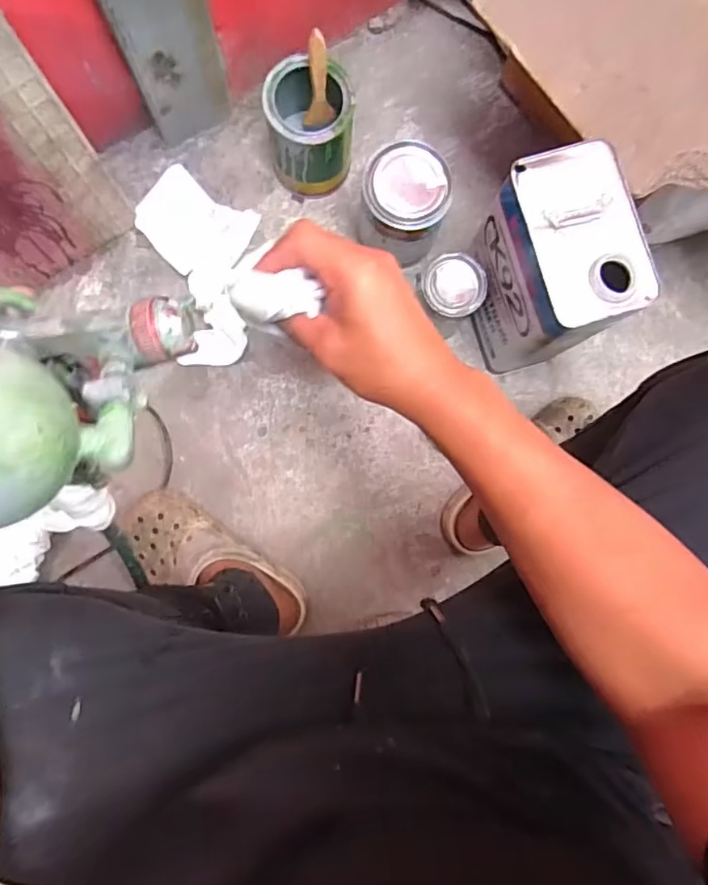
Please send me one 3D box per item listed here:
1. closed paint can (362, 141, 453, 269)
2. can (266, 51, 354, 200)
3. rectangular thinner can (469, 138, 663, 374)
[{"bbox_3d":[0.061,-0.288,0.718,0.097,0.135,0.098,0,86,-3],"label":"closed paint can"},{"bbox_3d":[-0.055,-0.388,0.719,0.102,0.135,0.104,-5,86,-4],"label":"can"},{"bbox_3d":[0.209,-0.190,0.640,0.112,0.212,0.168,-14,87,-4],"label":"rectangular thinner can"}]

